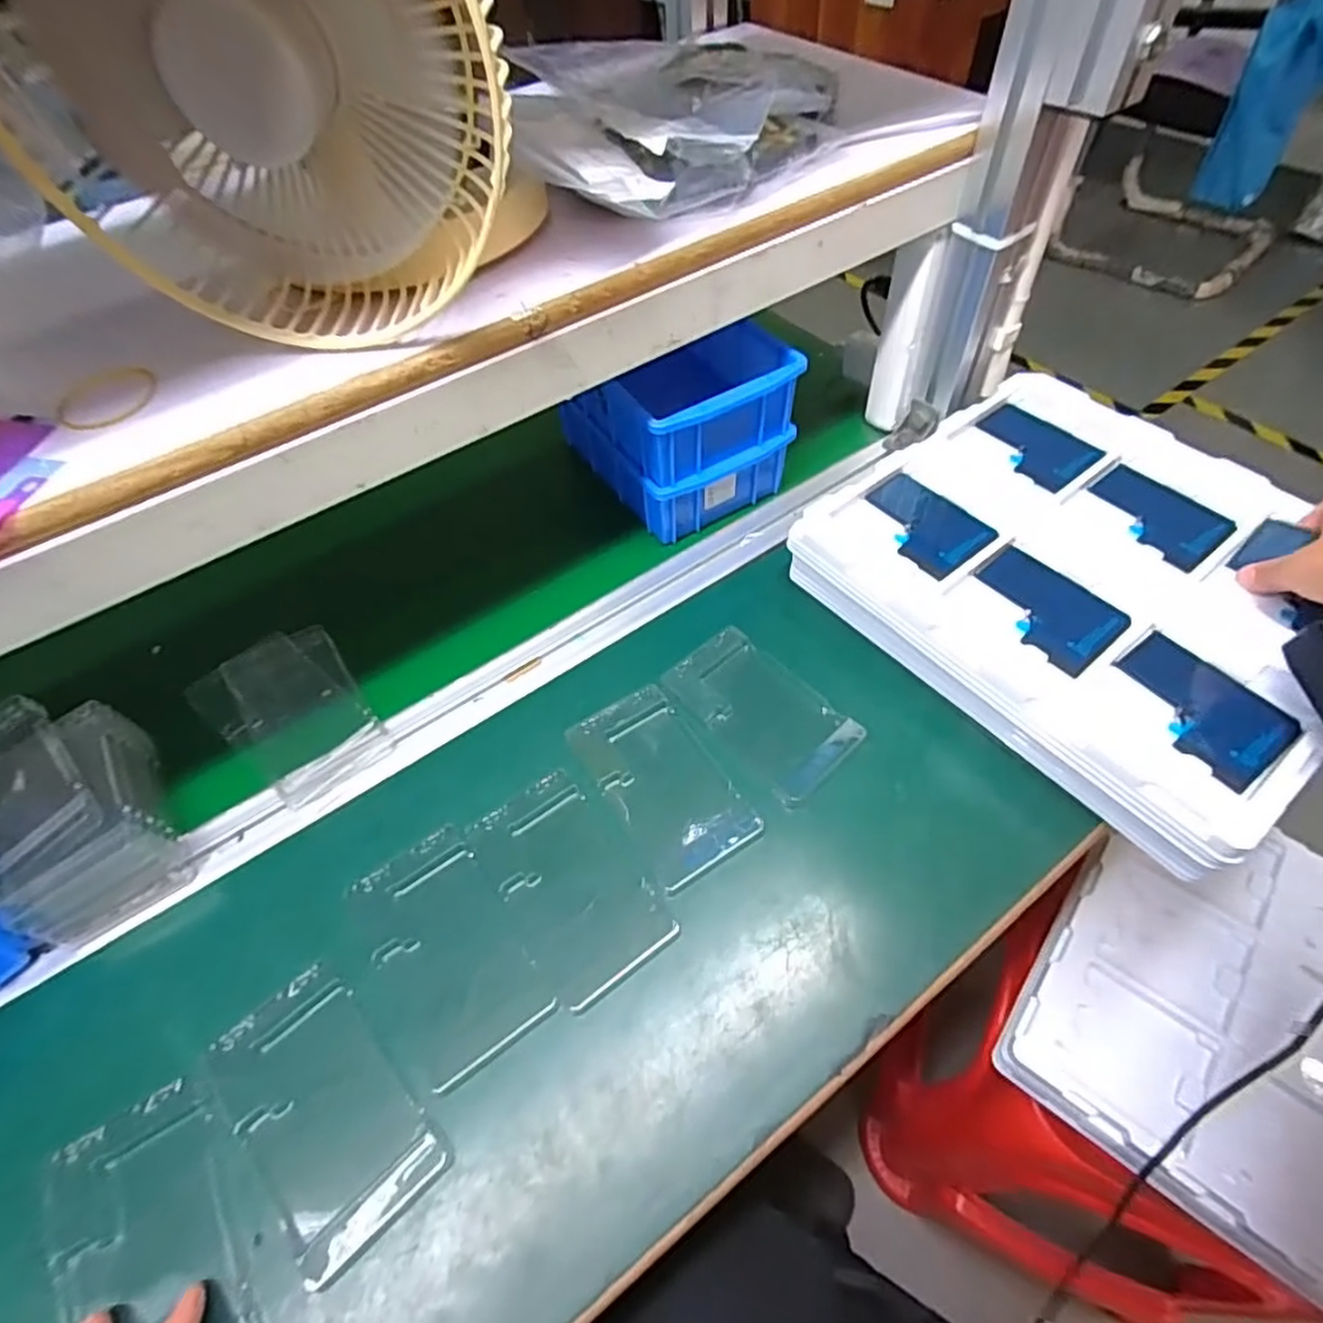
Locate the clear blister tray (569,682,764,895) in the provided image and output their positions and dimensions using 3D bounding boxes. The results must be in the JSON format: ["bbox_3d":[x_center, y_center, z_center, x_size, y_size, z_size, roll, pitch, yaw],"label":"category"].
[{"bbox_3d":[-0.002,0.075,0.444,0.073,0.008,0.127,-30,57,-17],"label":"clear blister tray"}]

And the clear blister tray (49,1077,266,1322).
[{"bbox_3d":[-0.230,0.266,0.312,0.075,0.018,0.119,-30,57,-17],"label":"clear blister tray"}]

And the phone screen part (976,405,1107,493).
[{"bbox_3d":[0.291,-0.169,0.545,0.066,0.008,0.092,-30,57,-18],"label":"phone screen part"}]

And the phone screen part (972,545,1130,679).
[{"bbox_3d":[0.248,-0.036,0.454,0.071,0.004,0.092,-34,59,-20],"label":"phone screen part"}]

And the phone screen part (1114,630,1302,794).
[{"bbox_3d":[0.312,0.025,0.405,0.066,0.005,0.089,-33,58,-19],"label":"phone screen part"}]

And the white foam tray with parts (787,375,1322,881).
[{"bbox_3d":[0.295,-0.054,0.486,0.288,0.058,0.318,-33,58,-19],"label":"white foam tray with parts"}]

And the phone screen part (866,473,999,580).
[{"bbox_3d":[0.186,-0.099,0.499,0.067,0.005,0.087,-36,59,-21],"label":"phone screen part"}]

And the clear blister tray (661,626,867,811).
[{"bbox_3d":[0.066,0.032,0.471,0.073,0.007,0.127,-38,60,-22],"label":"clear blister tray"}]

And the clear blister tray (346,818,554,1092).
[{"bbox_3d":[-0.123,0.161,0.388,0.077,0.012,0.124,-31,58,-18],"label":"clear blister tray"}]

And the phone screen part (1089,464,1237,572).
[{"bbox_3d":[0.352,-0.104,0.497,0.068,0.008,0.090,-32,58,-19],"label":"phone screen part"}]

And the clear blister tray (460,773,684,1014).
[{"bbox_3d":[-0.056,0.128,0.408,0.075,0.010,0.127,-32,58,-19],"label":"clear blister tray"}]

